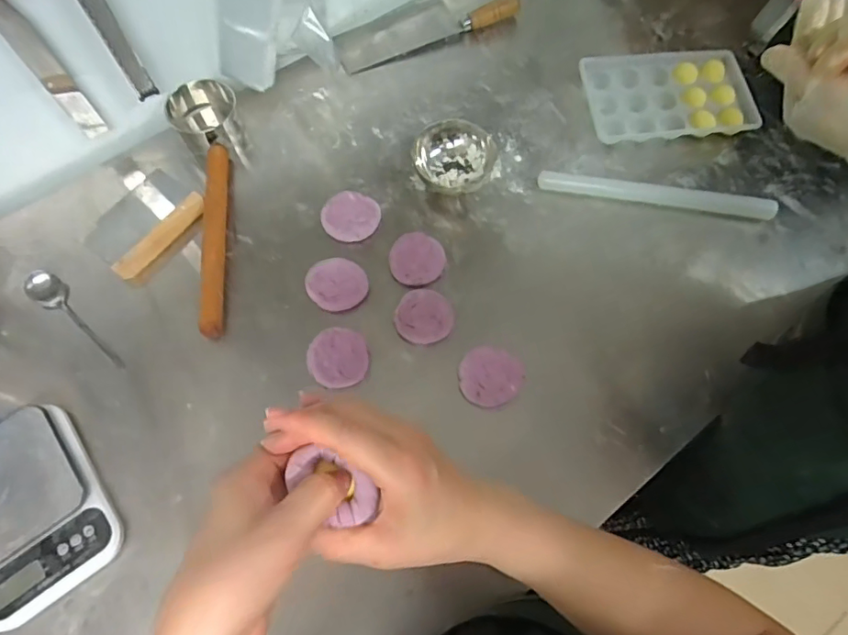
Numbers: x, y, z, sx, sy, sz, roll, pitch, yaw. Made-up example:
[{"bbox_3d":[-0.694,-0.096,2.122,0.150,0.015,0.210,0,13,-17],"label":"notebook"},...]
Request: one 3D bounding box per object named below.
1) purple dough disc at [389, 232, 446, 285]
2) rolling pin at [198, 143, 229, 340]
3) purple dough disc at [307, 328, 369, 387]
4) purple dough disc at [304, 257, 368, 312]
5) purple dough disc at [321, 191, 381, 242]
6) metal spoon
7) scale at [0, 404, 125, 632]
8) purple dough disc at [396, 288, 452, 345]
[{"bbox_3d":[-0.009,-0.081,0.714,0.072,0.005,0.077,0,67,-1],"label":"purple dough disc"},{"bbox_3d":[-0.280,-0.110,0.710,0.028,0.031,0.283,-5,67,-3],"label":"rolling pin"},{"bbox_3d":[-0.107,0.049,0.657,0.071,0.009,0.076,2,67,0],"label":"purple dough disc"},{"bbox_3d":[-0.113,-0.044,0.687,0.076,0.004,0.072,0,67,-1],"label":"purple dough disc"},{"bbox_3d":[-0.101,-0.141,0.726,0.076,0.012,0.079,2,66,-6],"label":"purple dough disc"},{"bbox_3d":[-0.441,0.006,0.673,0.168,0.024,0.037,45,73,4],"label":"metal spoon"},{"bbox_3d":[-0.428,0.209,0.569,0.147,0.038,0.196,-33,71,-14],"label":"scale"},{"bbox_3d":[0.000,-0.002,0.676,0.071,0.014,0.070,4,67,1],"label":"purple dough disc"}]

